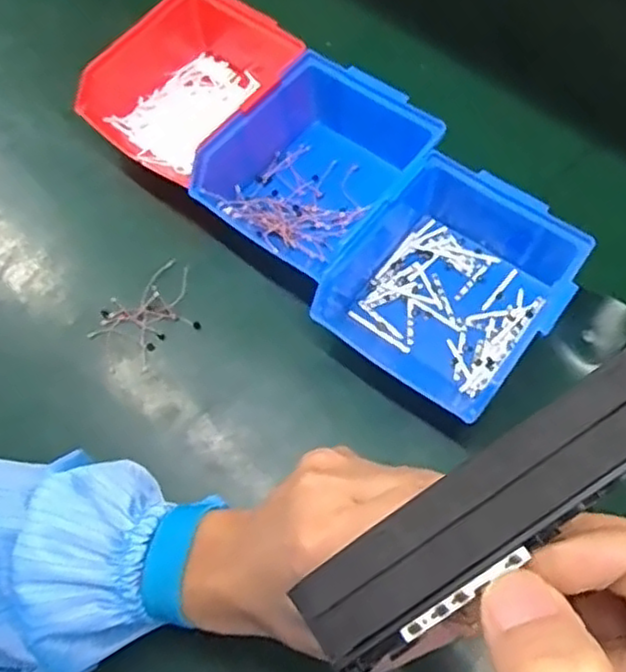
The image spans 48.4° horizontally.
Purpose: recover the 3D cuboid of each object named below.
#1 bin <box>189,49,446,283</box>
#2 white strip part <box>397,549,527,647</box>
[{"bbox_3d":[0.007,-0.113,0.492,0.122,0.074,0.146,38,70,17],"label":"bin"},{"bbox_3d":[0.038,0.064,0.173,0.036,0.004,0.004,-36,68,5],"label":"white strip part"}]

